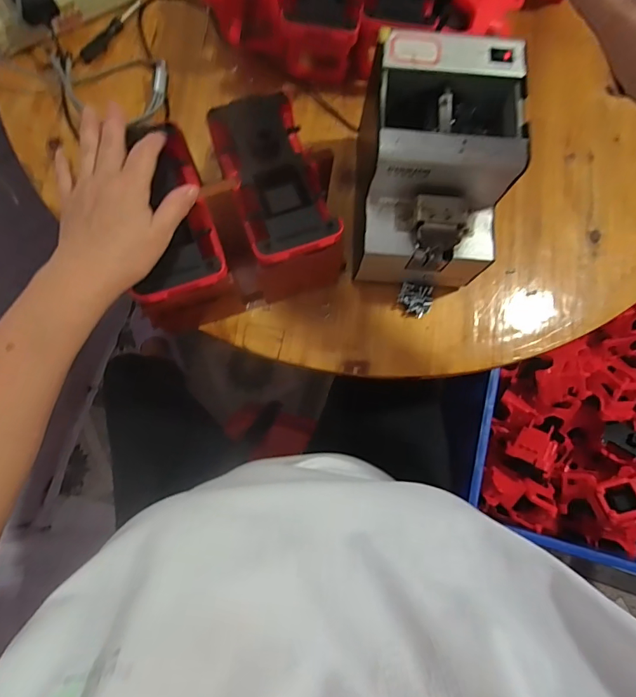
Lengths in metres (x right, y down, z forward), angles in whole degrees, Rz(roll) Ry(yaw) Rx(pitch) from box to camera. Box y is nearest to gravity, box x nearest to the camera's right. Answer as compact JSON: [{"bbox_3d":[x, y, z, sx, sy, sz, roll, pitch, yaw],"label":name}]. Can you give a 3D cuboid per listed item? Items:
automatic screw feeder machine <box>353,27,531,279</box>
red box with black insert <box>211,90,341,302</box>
[{"bbox_3d":[0.108,-0.164,0.413,0.120,0.151,0.169,5,80,0],"label":"automatic screw feeder machine"},{"bbox_3d":[-0.036,-0.140,0.417,0.093,0.116,0.150,-13,80,-3],"label":"red box with black insert"}]

